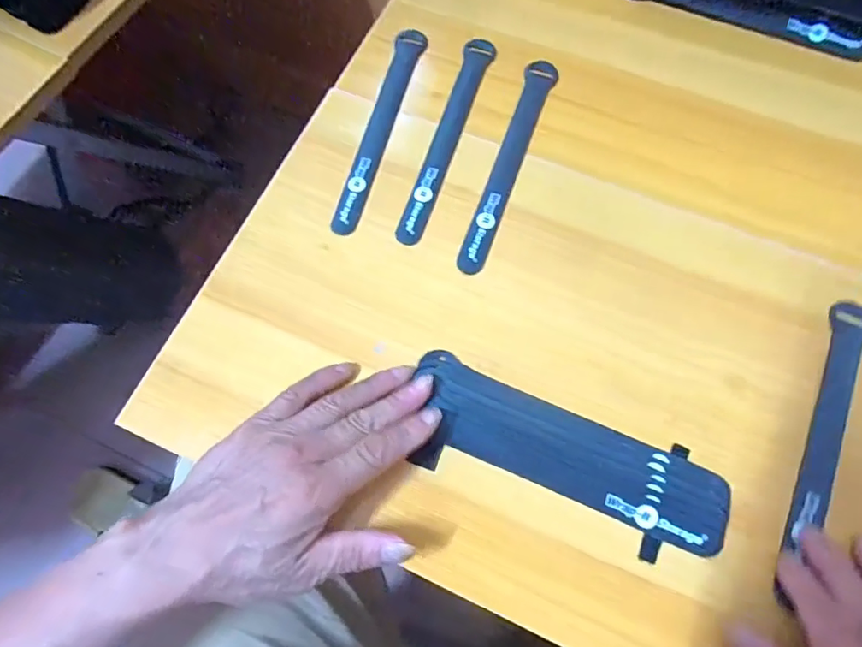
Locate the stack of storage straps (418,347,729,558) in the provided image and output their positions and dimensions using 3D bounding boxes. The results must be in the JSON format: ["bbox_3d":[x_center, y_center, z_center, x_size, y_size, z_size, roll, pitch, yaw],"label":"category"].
[{"bbox_3d":[0.082,0.078,0.316,0.195,0.018,0.054,24,73,10],"label":"stack of storage straps"}]

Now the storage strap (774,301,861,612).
[{"bbox_3d":[0.241,0.071,0.315,0.022,0.007,0.198,25,72,11],"label":"storage strap"}]

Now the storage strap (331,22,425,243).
[{"bbox_3d":[-0.039,-0.157,0.404,0.023,0.004,0.196,13,71,7],"label":"storage strap"}]

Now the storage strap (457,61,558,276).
[{"bbox_3d":[0.060,-0.123,0.391,0.024,0.004,0.194,17,72,9],"label":"storage strap"}]

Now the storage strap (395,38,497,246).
[{"bbox_3d":[0.013,-0.146,0.399,0.023,0.004,0.195,15,72,8],"label":"storage strap"}]

